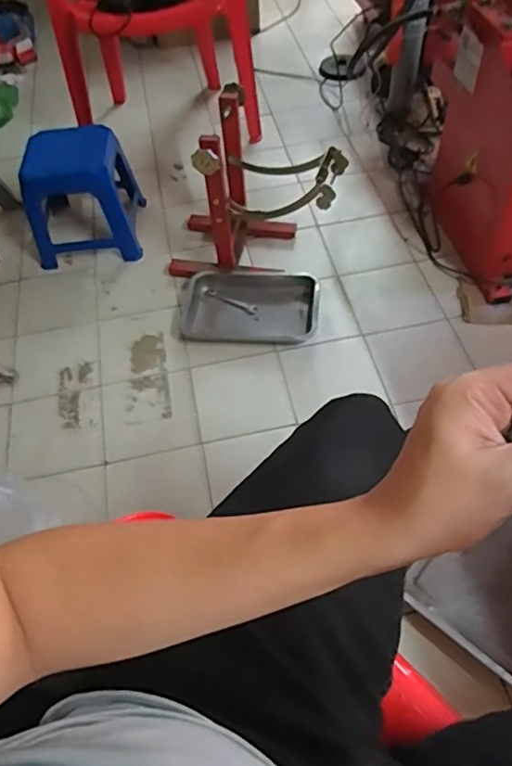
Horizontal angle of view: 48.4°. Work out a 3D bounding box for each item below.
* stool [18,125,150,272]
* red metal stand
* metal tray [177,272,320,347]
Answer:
[{"bbox_3d":[-0.446,-0.480,1.458,0.260,0.260,0.232,-1,55,4],"label":"stool"},{"bbox_3d":[-0.014,-0.447,1.320,0.424,0.363,0.240,-4,55,2],"label":"red metal stand"},{"bbox_3d":[-0.017,-0.180,1.351,0.326,0.034,0.199,1,55,5],"label":"metal tray"}]

